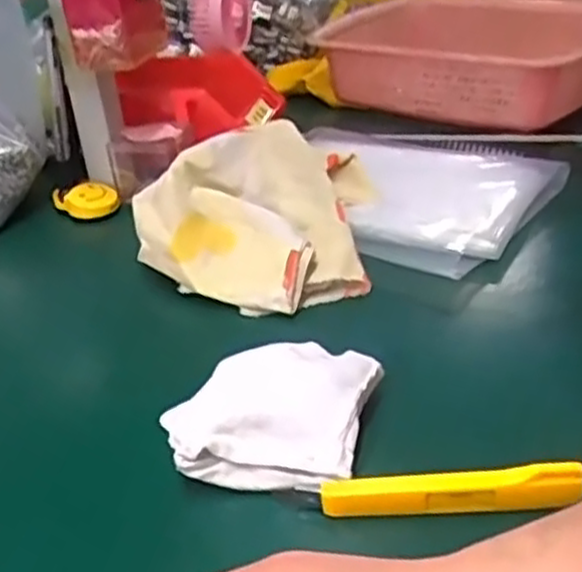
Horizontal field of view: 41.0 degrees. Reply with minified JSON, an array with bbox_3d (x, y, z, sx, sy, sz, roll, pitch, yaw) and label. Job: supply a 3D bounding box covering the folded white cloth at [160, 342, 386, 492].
[{"bbox_3d":[-0.012,0.064,0.393,0.101,0.027,0.081,1,31,11],"label":"folded white cloth"}]

